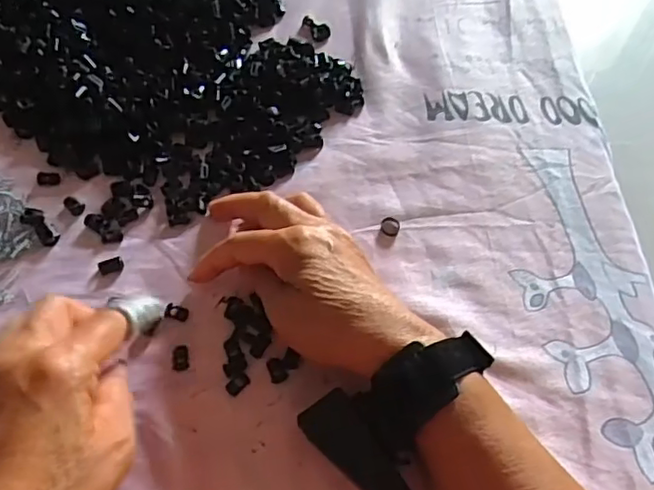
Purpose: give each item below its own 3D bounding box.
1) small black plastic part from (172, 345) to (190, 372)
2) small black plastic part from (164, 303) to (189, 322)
[{"bbox_3d":[-0.088,0.068,0.368,0.010,0.004,0.016,-6,61,-7],"label":"small black plastic part"},{"bbox_3d":[-0.094,0.042,0.382,0.014,0.004,0.010,15,61,5],"label":"small black plastic part"}]

